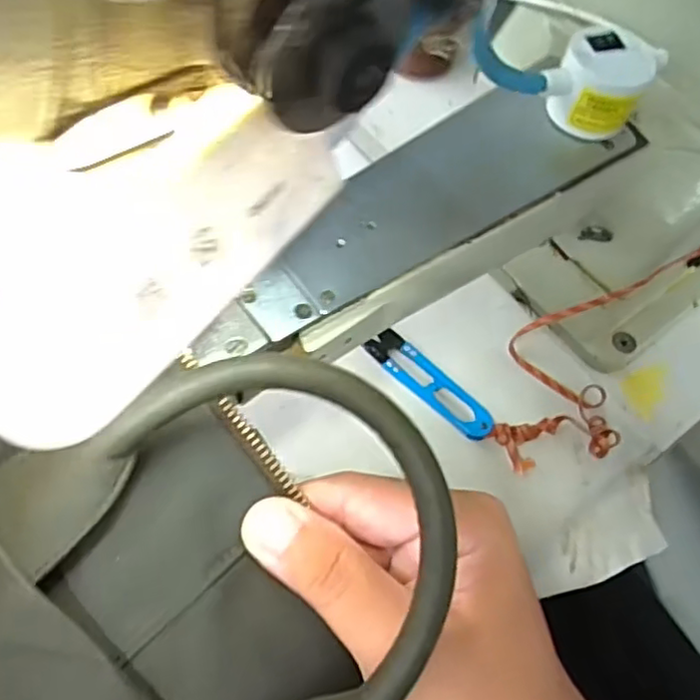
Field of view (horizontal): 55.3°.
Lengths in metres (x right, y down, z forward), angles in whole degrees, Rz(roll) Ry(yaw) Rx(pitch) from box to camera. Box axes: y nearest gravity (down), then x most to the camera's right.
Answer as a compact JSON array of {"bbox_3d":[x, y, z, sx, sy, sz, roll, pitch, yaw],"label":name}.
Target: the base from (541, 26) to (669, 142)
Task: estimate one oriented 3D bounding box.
[{"bbox_3d":[0.106,-0.114,0.287,0.038,0.034,0.037,2,62,-3],"label":"base"}]

